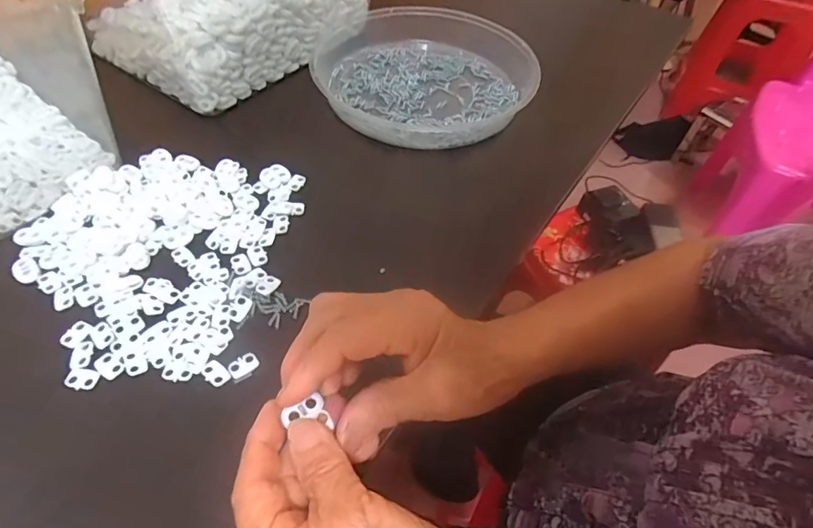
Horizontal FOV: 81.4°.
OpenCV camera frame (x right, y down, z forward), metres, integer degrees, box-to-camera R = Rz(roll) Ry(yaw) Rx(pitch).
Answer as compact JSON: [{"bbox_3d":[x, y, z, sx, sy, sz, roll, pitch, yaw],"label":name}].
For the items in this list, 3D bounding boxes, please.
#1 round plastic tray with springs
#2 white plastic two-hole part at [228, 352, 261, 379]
[{"bbox_3d":[0.020,-0.208,0.513,0.226,0.043,0.219,2,51,-2],"label":"round plastic tray with springs"},{"bbox_3d":[-0.106,0.065,0.308,0.013,0.004,0.018,38,58,24],"label":"white plastic two-hole part"}]

